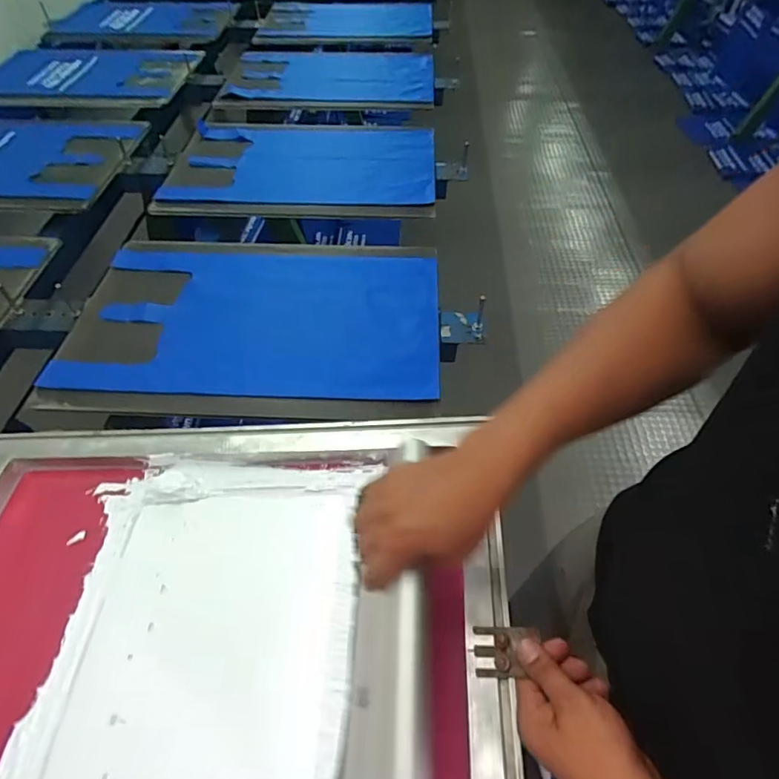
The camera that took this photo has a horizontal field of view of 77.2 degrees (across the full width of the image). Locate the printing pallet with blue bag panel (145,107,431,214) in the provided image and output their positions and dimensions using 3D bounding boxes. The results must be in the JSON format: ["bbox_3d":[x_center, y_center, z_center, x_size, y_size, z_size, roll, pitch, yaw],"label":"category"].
[{"bbox_3d":[-0.205,-0.543,1.151,0.615,0.045,0.426,0,54,2],"label":"printing pallet with blue bag panel"}]

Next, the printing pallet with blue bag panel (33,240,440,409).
[{"bbox_3d":[-0.219,-0.119,0.827,0.628,0.046,0.388,2,55,0],"label":"printing pallet with blue bag panel"}]

